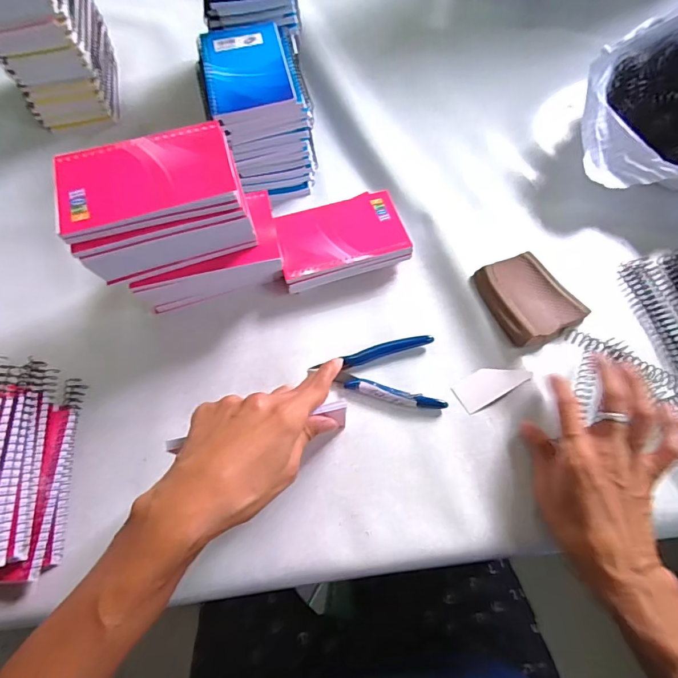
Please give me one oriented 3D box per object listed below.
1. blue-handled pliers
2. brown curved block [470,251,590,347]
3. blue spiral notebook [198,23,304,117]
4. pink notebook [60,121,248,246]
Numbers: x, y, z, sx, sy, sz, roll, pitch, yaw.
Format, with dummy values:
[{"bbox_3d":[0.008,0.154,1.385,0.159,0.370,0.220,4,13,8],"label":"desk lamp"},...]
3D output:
[{"bbox_3d":[0.035,0.035,0.407,0.119,0.012,0.072,-7,65,-2],"label":"blue-handled pliers"},{"bbox_3d":[0.187,-0.043,0.423,0.086,0.026,0.089,-24,67,-9],"label":"brown curved block"},{"bbox_3d":[-0.093,-0.282,0.445,0.090,0.009,0.131,-11,65,-4],"label":"blue spiral notebook"},{"bbox_3d":[-0.150,-0.126,0.343,0.133,0.016,0.084,-16,65,-6],"label":"pink notebook"}]

